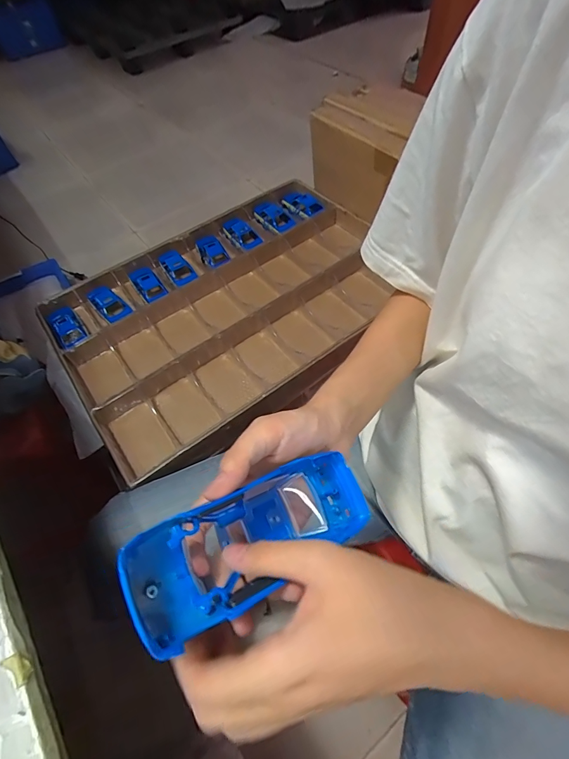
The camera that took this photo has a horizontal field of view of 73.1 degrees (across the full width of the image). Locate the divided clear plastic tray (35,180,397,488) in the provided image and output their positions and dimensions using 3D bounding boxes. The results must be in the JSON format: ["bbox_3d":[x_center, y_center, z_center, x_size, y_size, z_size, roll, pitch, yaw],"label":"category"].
[{"bbox_3d":[-0.094,-0.144,0.745,0.632,0.073,0.457,-34,60,-18],"label":"divided clear plastic tray"}]

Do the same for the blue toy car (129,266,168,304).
[{"bbox_3d":[-0.279,-0.198,0.774,0.046,0.029,0.100,-31,59,-16],"label":"blue toy car"}]

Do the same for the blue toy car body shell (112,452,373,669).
[{"bbox_3d":[-0.015,0.084,0.207,0.132,0.043,0.054,-18,54,-32],"label":"blue toy car body shell"}]

